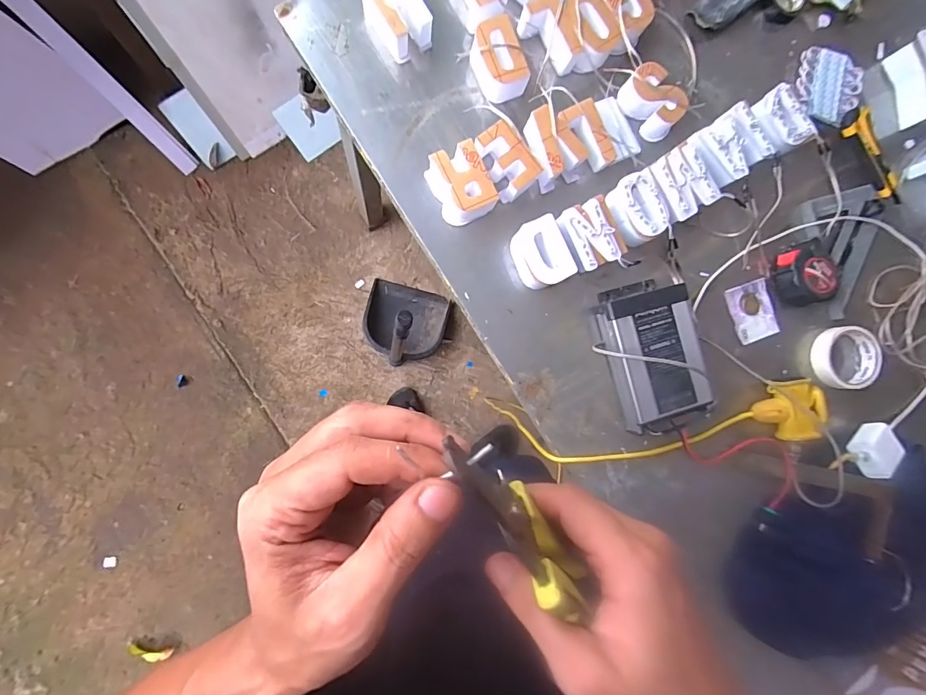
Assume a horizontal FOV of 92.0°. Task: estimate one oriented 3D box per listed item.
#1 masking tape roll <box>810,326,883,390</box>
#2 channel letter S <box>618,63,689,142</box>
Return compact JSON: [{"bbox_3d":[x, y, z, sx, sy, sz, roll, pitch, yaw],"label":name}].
[{"bbox_3d":[0.563,0.015,0.655,0.083,0.031,0.088,0,90,-8],"label":"masking tape roll"},{"bbox_3d":[0.262,-0.337,0.614,0.092,0.044,0.060,42,84,-6],"label":"channel letter S"}]

